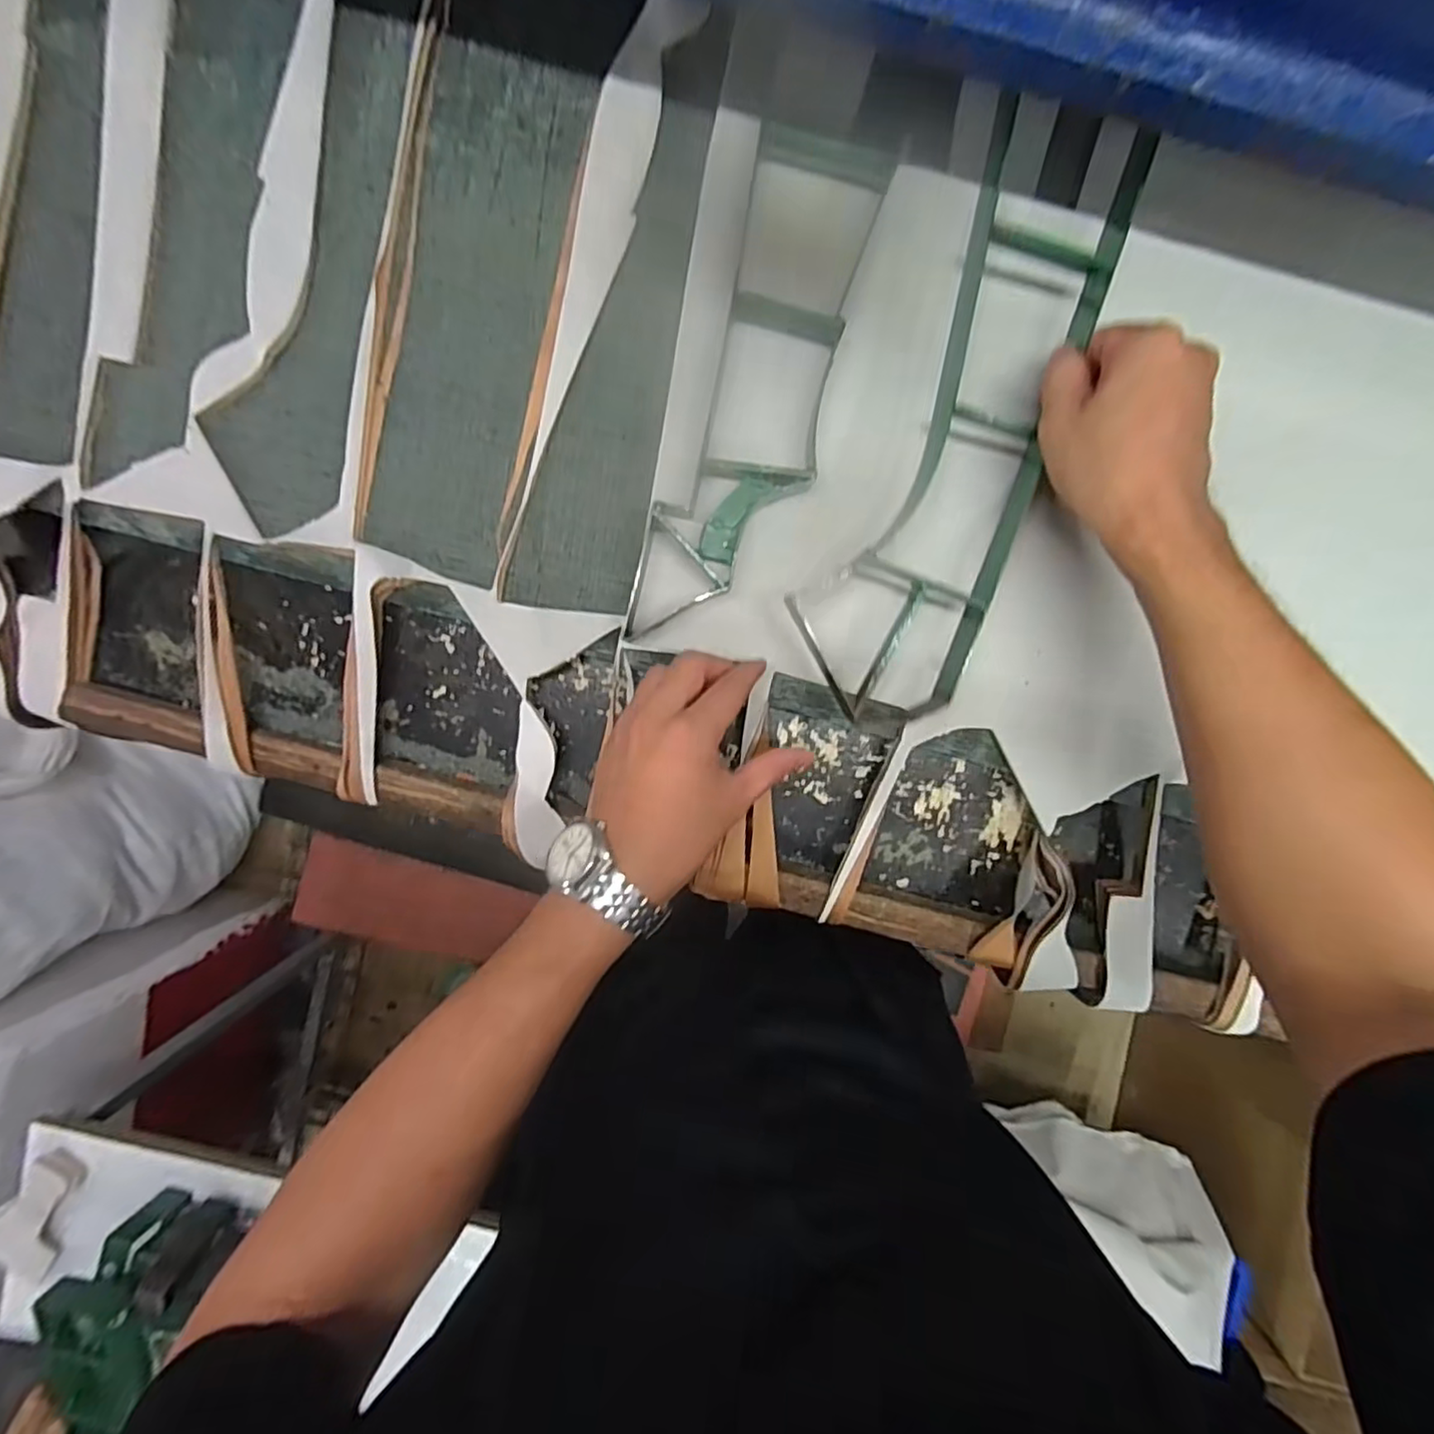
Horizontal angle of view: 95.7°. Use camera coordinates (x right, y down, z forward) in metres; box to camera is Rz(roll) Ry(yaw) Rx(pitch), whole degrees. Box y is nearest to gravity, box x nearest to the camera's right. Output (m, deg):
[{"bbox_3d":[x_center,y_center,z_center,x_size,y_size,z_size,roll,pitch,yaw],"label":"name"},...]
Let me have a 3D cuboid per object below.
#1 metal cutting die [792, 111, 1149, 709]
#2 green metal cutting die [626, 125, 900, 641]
[{"bbox_3d":[0.148,-0.164,0.396,0.118,0.062,0.349,18,100,-1],"label":"metal cutting die"},{"bbox_3d":[0.025,-0.193,0.406,0.085,0.032,0.308,17,97,-1],"label":"green metal cutting die"}]

